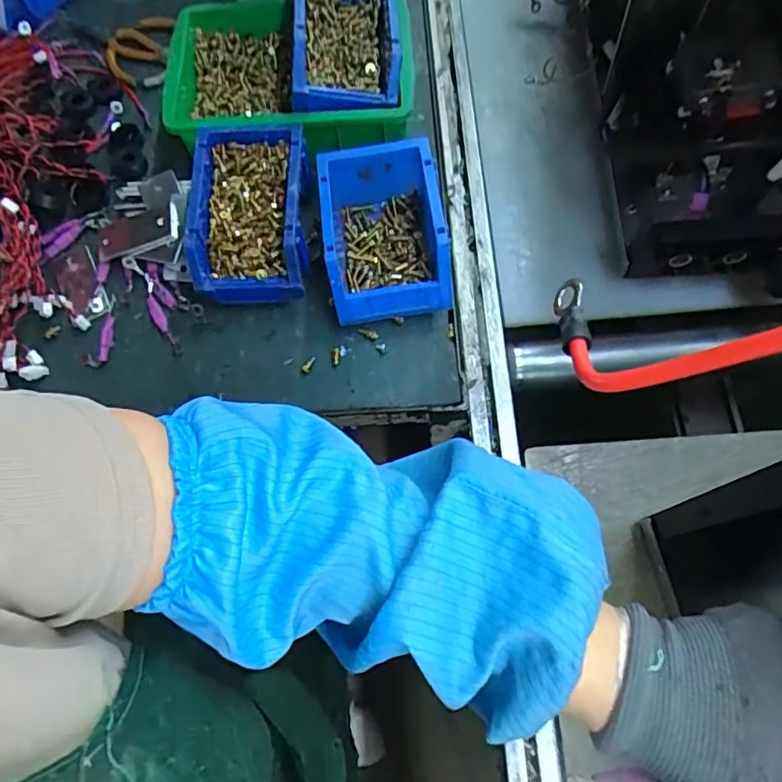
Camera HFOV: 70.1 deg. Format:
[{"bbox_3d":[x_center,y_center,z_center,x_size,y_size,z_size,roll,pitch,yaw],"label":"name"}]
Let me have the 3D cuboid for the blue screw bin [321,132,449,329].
[{"bbox_3d":[-0.004,-0.146,0.542,0.110,0.088,0.158,-9,69,2],"label":"blue screw bin"}]

